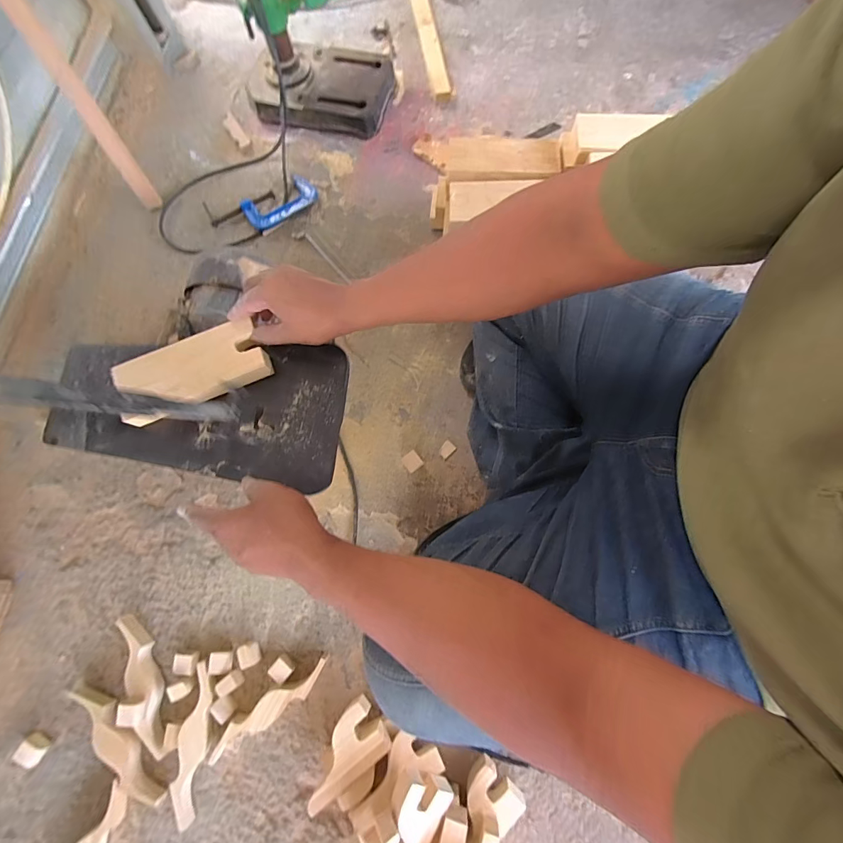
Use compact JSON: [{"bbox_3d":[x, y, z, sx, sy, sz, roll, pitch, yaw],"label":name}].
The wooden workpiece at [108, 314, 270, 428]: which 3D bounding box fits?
[{"bbox_3d":[-0.273,-0.059,0.477,0.175,0.023,0.089,-20,75,-4],"label":"wooden workpiece"}]

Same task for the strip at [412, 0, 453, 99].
[{"bbox_3d":[0.016,-0.838,0.861,0.038,0.019,0.376,-10,76,0],"label":"strip"}]

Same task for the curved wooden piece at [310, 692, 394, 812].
[{"bbox_3d":[-0.095,0.418,0.497,0.065,0.020,0.128,40,81,11],"label":"curved wooden piece"}]

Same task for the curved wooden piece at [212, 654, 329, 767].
[{"bbox_3d":[-0.204,0.385,0.534,0.179,0.036,0.032,-35,77,-6],"label":"curved wooden piece"}]

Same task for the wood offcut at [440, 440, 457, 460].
[{"bbox_3d":[0.041,0.045,0.643,0.021,0.004,0.027,41,80,12],"label":"wood offcut"}]

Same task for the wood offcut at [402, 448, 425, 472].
[{"bbox_3d":[-0.014,0.063,0.631,0.026,0.004,0.029,-37,77,-6],"label":"wood offcut"}]

